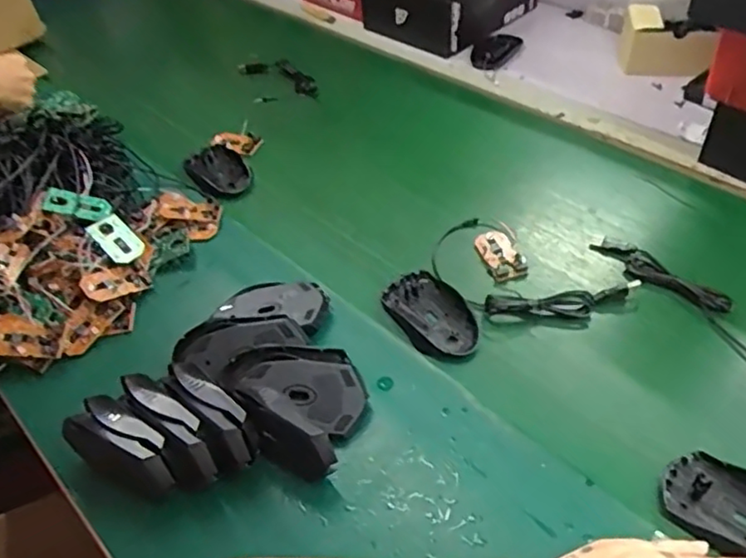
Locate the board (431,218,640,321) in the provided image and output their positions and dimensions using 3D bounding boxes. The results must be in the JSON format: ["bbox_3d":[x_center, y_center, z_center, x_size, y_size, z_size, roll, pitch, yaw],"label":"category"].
[{"bbox_3d":[0.146,-0.005,0.639,0.190,0.017,0.112,32,55,32],"label":"board"}]

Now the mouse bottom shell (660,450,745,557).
[{"bbox_3d":[0.268,0.173,0.457,0.112,0.023,0.064,27,52,29],"label":"mouse bottom shell"}]

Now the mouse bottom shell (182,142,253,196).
[{"bbox_3d":[-0.199,-0.141,0.828,0.068,0.032,0.112,-28,50,-21],"label":"mouse bottom shell"}]

